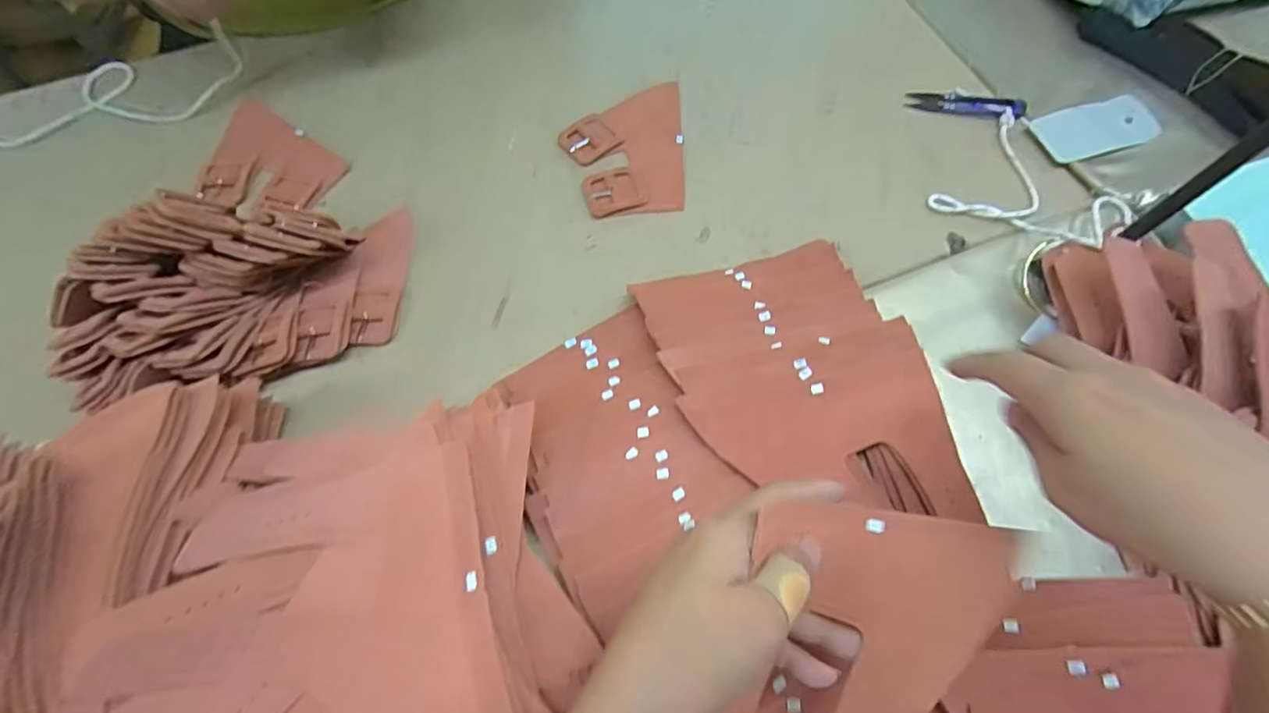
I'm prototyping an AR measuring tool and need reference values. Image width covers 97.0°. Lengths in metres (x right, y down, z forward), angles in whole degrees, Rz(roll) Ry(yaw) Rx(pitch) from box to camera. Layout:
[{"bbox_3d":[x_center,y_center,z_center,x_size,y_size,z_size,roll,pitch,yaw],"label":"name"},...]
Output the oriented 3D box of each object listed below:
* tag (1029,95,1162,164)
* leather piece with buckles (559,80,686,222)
[{"bbox_3d":[0.406,-0.201,0.493,0.099,0.006,0.056,-13,65,-4],"label":"tag"},{"bbox_3d":[-0.008,-0.189,0.513,0.107,0.008,0.144,-6,65,0],"label":"leather piece with buckles"}]

